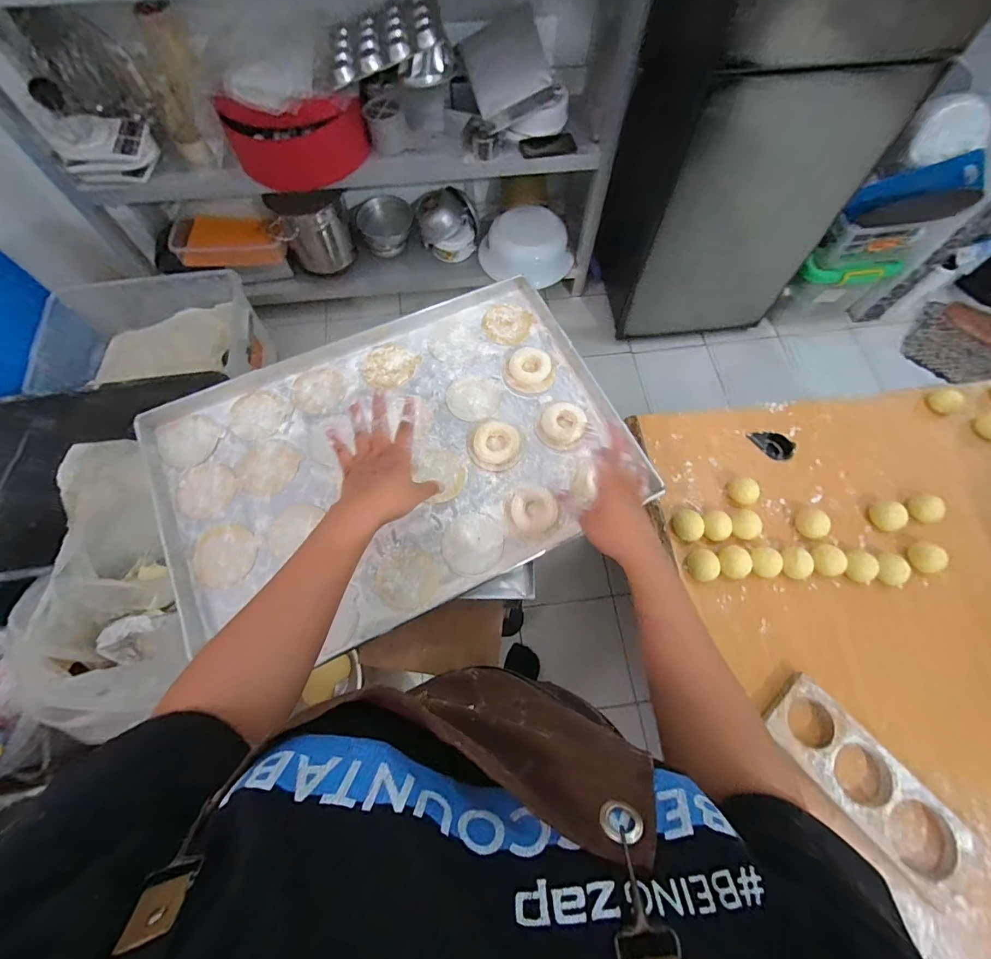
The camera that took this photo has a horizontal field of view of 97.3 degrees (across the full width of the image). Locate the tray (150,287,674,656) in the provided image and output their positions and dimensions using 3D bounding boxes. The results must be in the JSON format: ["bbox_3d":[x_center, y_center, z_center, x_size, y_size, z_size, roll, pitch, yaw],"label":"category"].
[{"bbox_3d":[-0.138,-0.032,0.590,0.588,0.023,0.408,-23,71,-9],"label":"tray"}]

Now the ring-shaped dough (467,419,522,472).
[{"bbox_3d":[-0.001,-0.046,0.595,0.070,0.027,0.060,16,69,6],"label":"ring-shaped dough"}]

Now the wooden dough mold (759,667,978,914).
[{"bbox_3d":[0.462,0.379,0.547,0.106,0.038,0.257,-38,73,-14],"label":"wooden dough mold"}]

